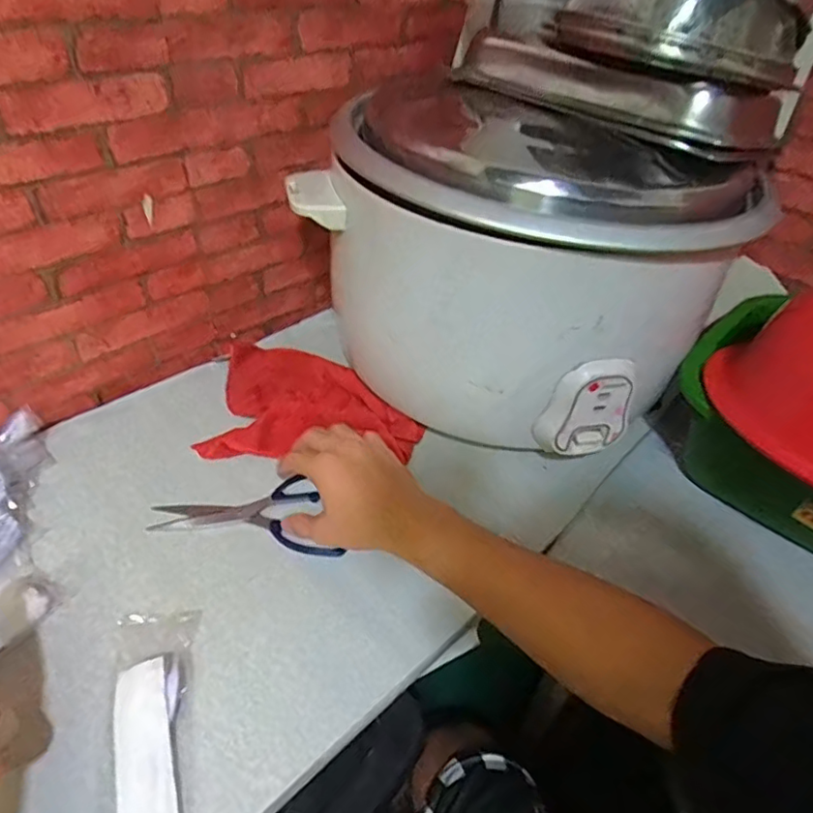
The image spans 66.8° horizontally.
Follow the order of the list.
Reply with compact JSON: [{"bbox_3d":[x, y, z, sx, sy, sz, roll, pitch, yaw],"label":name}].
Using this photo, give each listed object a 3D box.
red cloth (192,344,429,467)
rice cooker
[{"bbox_3d":[-0.098,-0.006,0.686,0.221,0.027,0.173,4,40,-2],"label":"red cloth"},{"bbox_3d":[0.108,-0.143,0.622,0.286,0.271,0.326,-29,51,-34],"label":"rice cooker"}]

